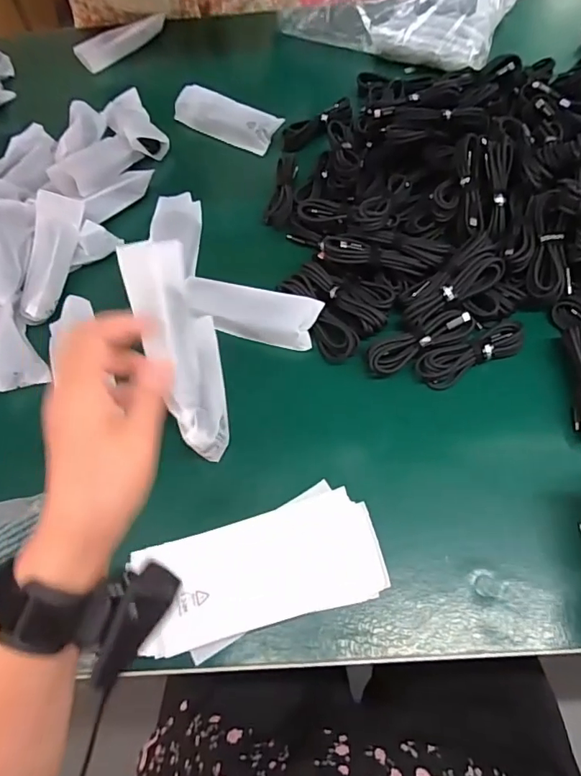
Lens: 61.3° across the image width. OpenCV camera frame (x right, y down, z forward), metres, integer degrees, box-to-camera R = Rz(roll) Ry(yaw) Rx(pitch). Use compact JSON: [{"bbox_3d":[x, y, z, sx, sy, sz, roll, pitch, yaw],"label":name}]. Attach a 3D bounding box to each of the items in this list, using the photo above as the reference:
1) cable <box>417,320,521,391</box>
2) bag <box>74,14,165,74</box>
[{"bbox_3d":[0.178,-0.035,0.483,0.110,0.024,0.033,-23,61,-9],"label":"cable"},{"bbox_3d":[-0.260,-0.551,0.775,0.154,0.031,0.051,-35,64,-16],"label":"bag"}]

